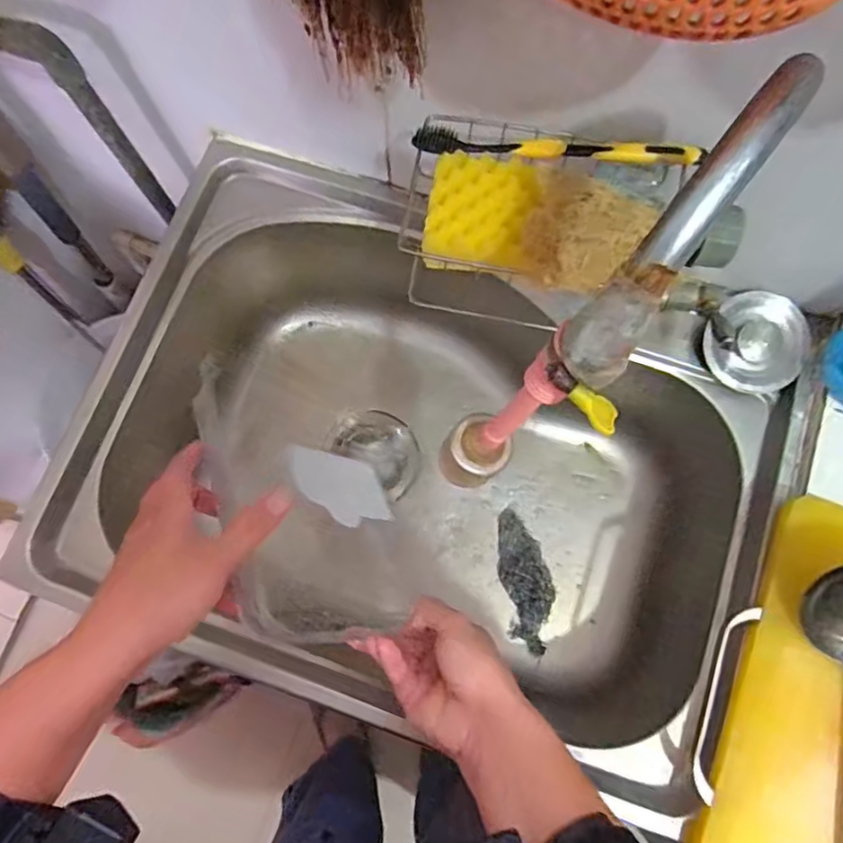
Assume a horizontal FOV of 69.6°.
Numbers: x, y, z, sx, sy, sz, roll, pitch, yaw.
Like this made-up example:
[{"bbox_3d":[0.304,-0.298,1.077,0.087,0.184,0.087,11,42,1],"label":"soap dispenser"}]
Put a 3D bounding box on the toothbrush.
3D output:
[{"bbox_3d":[0.087,-0.173,0.382,0.179,0.011,0.014,4,78,1],"label":"toothbrush"}]

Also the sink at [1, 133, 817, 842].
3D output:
[{"bbox_3d":[0.009,0.035,0.602,0.559,0.249,0.410,20,78,5],"label":"sink"}]

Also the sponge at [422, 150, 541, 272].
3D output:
[{"bbox_3d":[0.038,-0.132,0.385,0.065,0.029,0.067,8,78,2],"label":"sponge"}]

